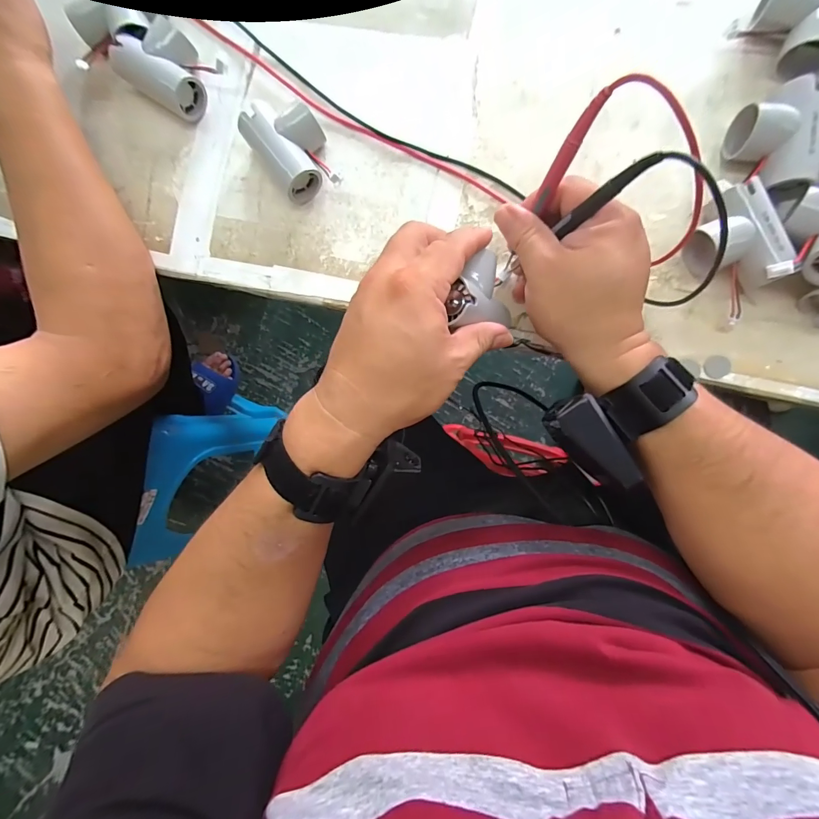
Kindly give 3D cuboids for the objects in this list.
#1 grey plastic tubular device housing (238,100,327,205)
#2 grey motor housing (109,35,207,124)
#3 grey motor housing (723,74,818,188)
[{"bbox_3d":[-0.099,-0.219,0.333,0.053,0.033,0.072,-37,86,4],"label":"grey plastic tubular device housing"},{"bbox_3d":[-0.219,-0.285,0.345,0.076,0.032,0.031,31,92,6],"label":"grey motor housing"},{"bbox_3d":[0.264,-0.199,0.293,0.045,0.034,0.075,1,89,6],"label":"grey motor housing"}]

